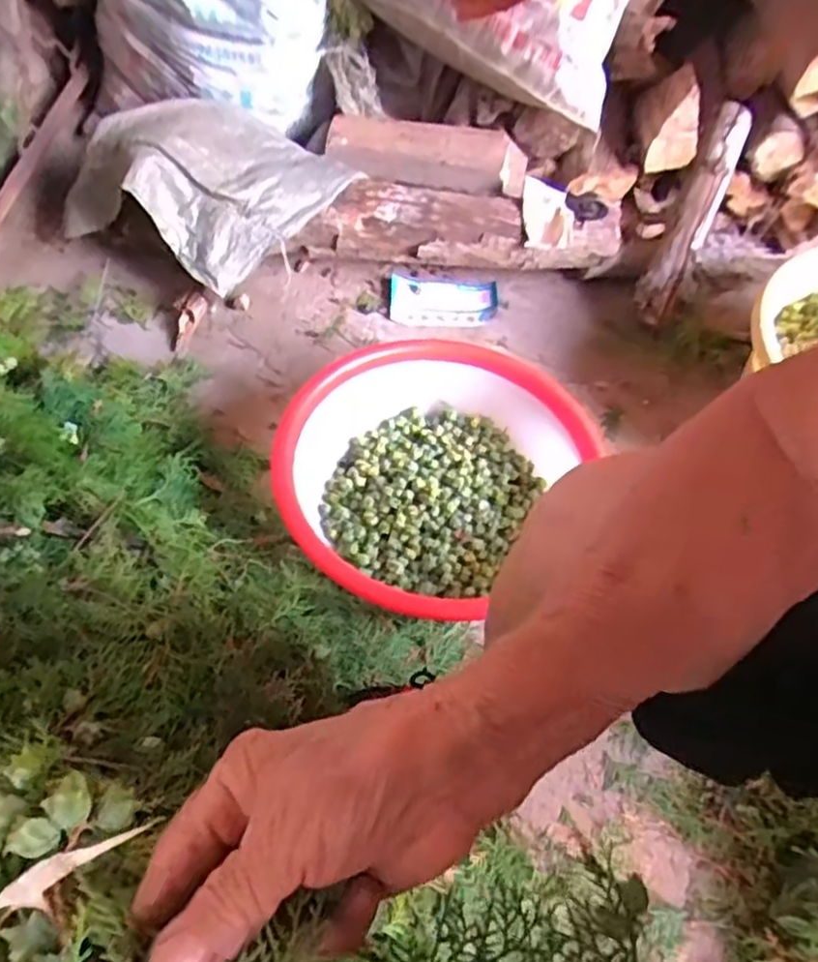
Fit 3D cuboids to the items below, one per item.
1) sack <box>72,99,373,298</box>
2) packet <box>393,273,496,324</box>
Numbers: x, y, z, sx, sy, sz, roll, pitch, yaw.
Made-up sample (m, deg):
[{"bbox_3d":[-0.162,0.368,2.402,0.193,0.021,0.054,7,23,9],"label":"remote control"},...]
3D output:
[{"bbox_3d":[-0.285,-0.432,0.966,0.344,0.143,0.259,28,60,16],"label":"sack"},{"bbox_3d":[0.054,-0.283,1.060,0.162,0.022,0.085,6,56,2],"label":"packet"}]

